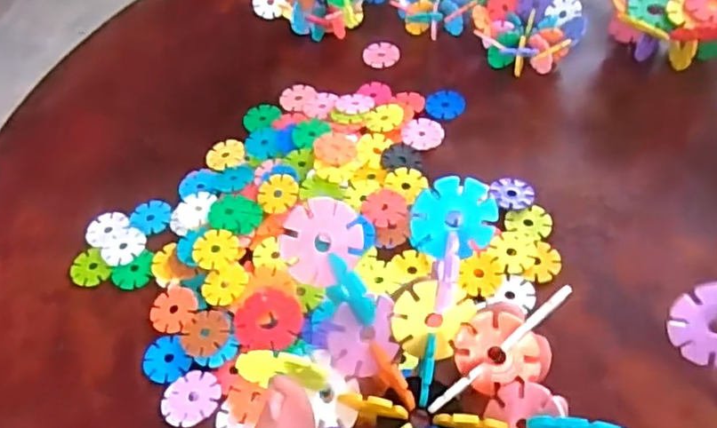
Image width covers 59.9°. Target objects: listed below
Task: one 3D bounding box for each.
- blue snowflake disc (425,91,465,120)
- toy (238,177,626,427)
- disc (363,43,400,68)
[{"bbox_3d":[0.073,-0.091,0.522,0.031,0.004,0.032,-3,51,4],"label":"blue snowflake disc"},{"bbox_3d":[0.024,0.053,0.213,0.108,0.057,0.110,-11,51,-2],"label":"toy"},{"bbox_3d":[0.021,-0.145,0.566,0.032,0.004,0.034,-3,51,4],"label":"disc"}]

